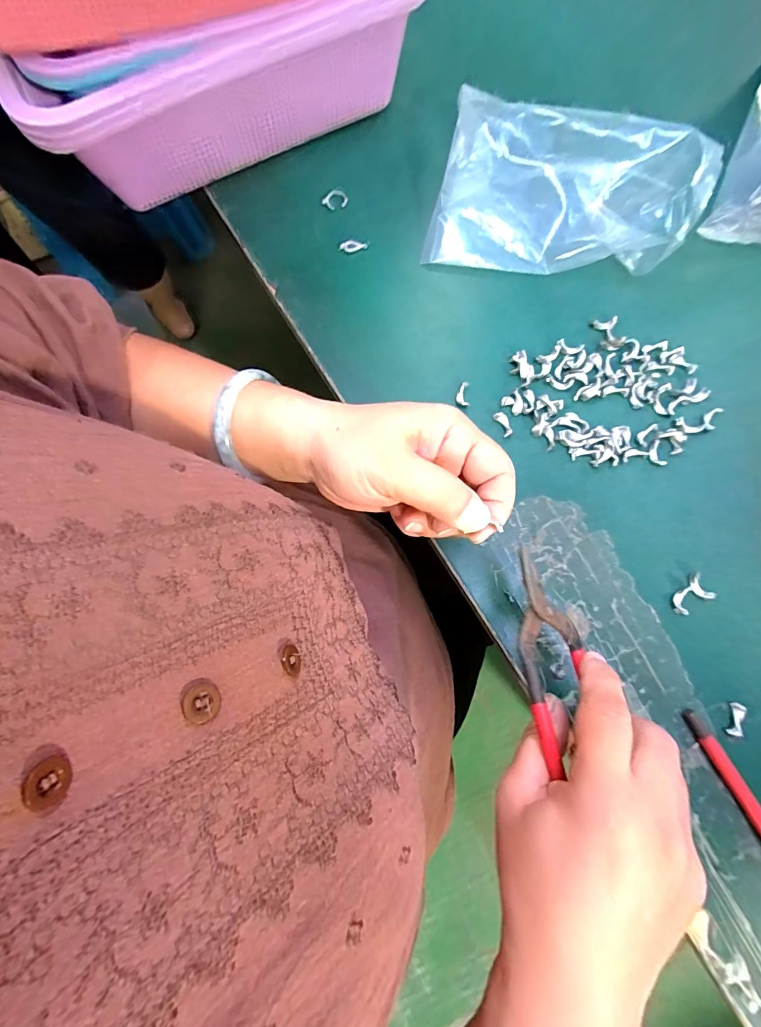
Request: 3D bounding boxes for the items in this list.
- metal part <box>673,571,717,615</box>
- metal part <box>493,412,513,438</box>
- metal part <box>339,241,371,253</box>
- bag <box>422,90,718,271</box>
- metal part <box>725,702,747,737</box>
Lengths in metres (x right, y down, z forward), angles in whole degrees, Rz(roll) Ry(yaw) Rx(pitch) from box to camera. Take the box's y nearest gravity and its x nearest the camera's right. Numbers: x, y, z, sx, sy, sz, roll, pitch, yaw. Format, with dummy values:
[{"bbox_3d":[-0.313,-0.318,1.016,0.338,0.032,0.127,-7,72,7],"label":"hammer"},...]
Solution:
[{"bbox_3d":[0.200,0.054,0.259,0.027,0.006,0.017,-40,80,-7],"label":"metal part"},{"bbox_3d":[0.088,-0.064,0.289,0.008,0.005,0.018,-26,78,-4],"label":"metal part"},{"bbox_3d":[-0.021,-0.218,0.328,0.025,0.004,0.008,2,77,2],"label":"metal part"},{"bbox_3d":[0.138,-0.247,0.305,0.185,0.054,0.130,15,78,5],"label":"bag"},{"bbox_3d":[0.215,0.124,0.242,0.008,0.005,0.019,22,79,6],"label":"metal part"}]

